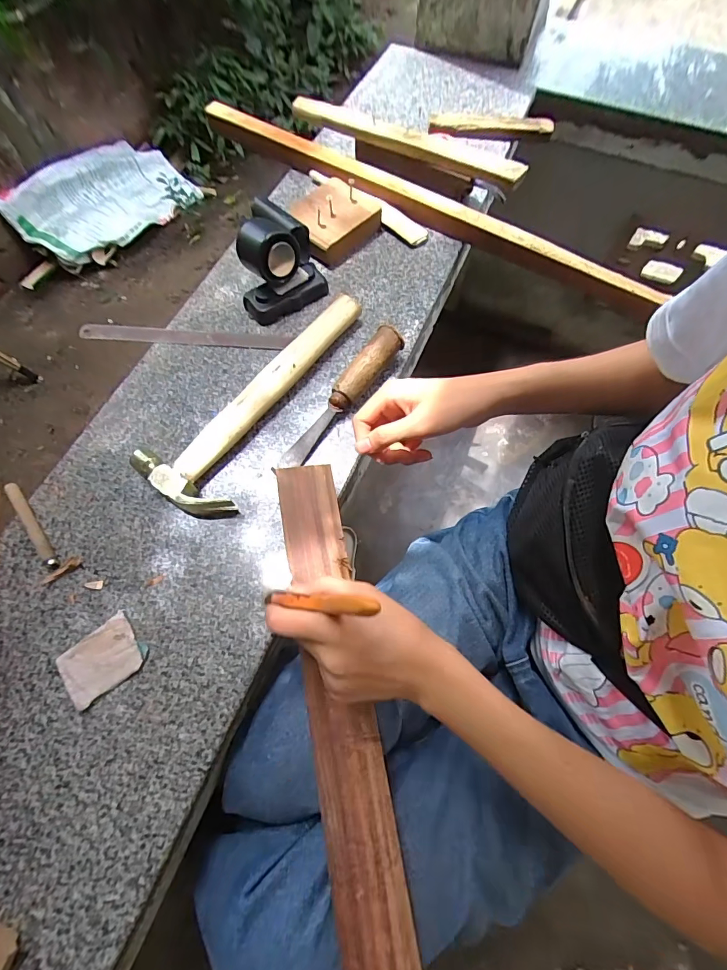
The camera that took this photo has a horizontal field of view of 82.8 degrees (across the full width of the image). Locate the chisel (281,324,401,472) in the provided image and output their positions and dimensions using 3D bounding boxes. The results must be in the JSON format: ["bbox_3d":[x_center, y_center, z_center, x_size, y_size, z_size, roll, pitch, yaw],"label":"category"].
[{"bbox_3d":[-0.023,-0.097,0.472,0.032,0.037,0.196,36,83,17],"label":"chisel"}]

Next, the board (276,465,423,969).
[{"bbox_3d":[-0.014,0.207,0.337,0.054,0.018,0.473,-10,72,-4],"label":"board"}]

